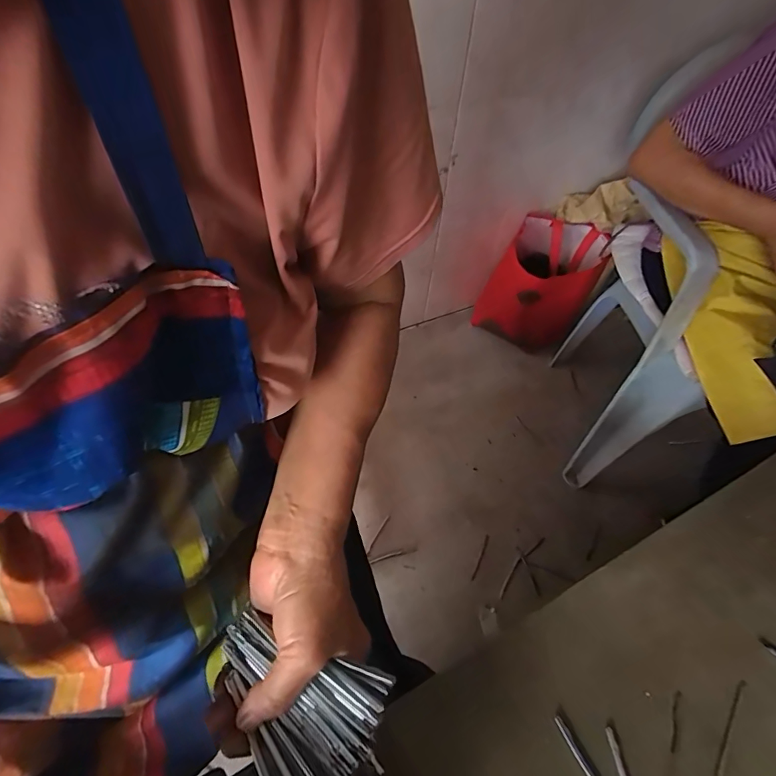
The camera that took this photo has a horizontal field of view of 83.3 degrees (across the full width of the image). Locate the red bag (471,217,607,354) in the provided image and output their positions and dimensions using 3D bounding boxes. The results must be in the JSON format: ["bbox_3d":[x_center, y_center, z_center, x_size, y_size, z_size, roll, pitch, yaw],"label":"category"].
[{"bbox_3d":[0.388,-0.265,1.147,0.248,0.270,0.215,31,57,18],"label":"red bag"}]

